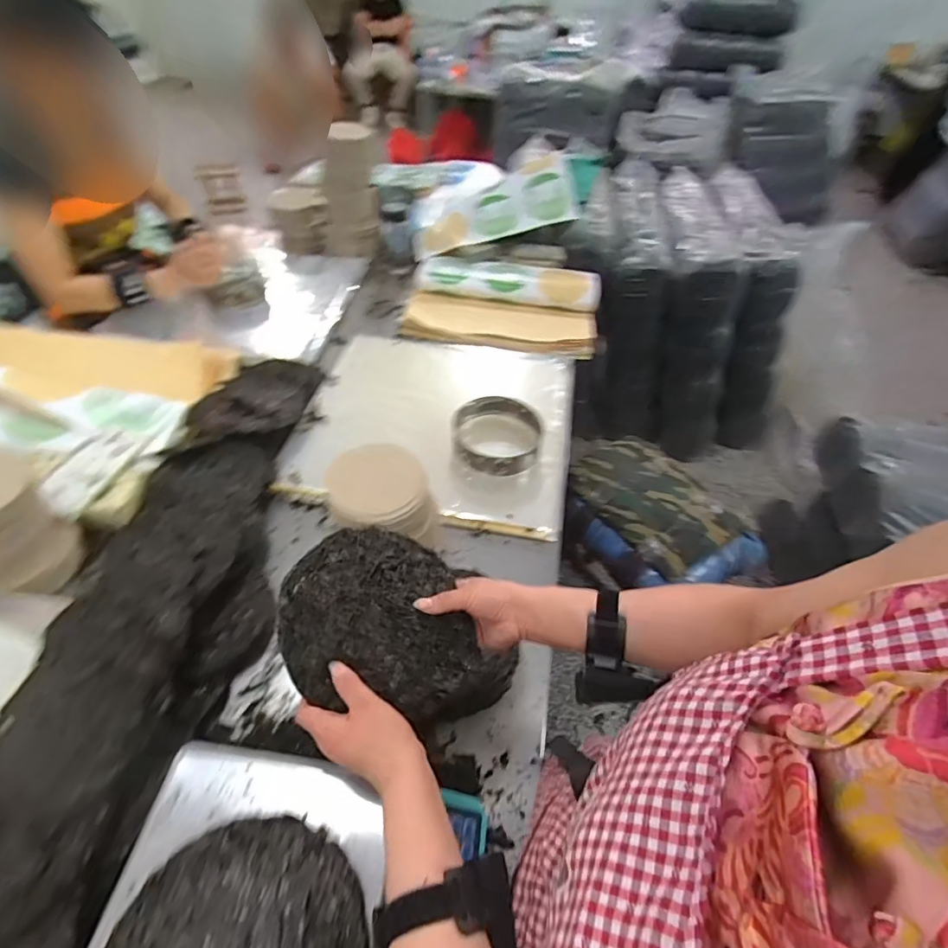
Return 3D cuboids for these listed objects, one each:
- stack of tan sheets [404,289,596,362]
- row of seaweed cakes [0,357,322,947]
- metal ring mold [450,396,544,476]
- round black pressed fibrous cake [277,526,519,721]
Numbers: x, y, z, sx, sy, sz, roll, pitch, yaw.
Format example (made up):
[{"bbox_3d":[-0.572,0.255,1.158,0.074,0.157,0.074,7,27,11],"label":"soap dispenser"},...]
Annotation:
[{"bbox_3d":[0.060,-0.390,1.268,0.488,0.041,0.174,10,50,6],"label":"stack of tan sheets"},{"bbox_3d":[-0.442,0.136,0.733,0.272,0.086,1.078,4,50,1],"label":"row of seaweed cakes"},{"bbox_3d":[0.042,-0.075,0.973,0.175,0.056,0.176,1,50,-2],"label":"metal ring mold"},{"bbox_3d":[-0.084,0.142,0.499,0.206,0.041,0.181,8,50,4],"label":"round black pressed fibrous cake"}]

